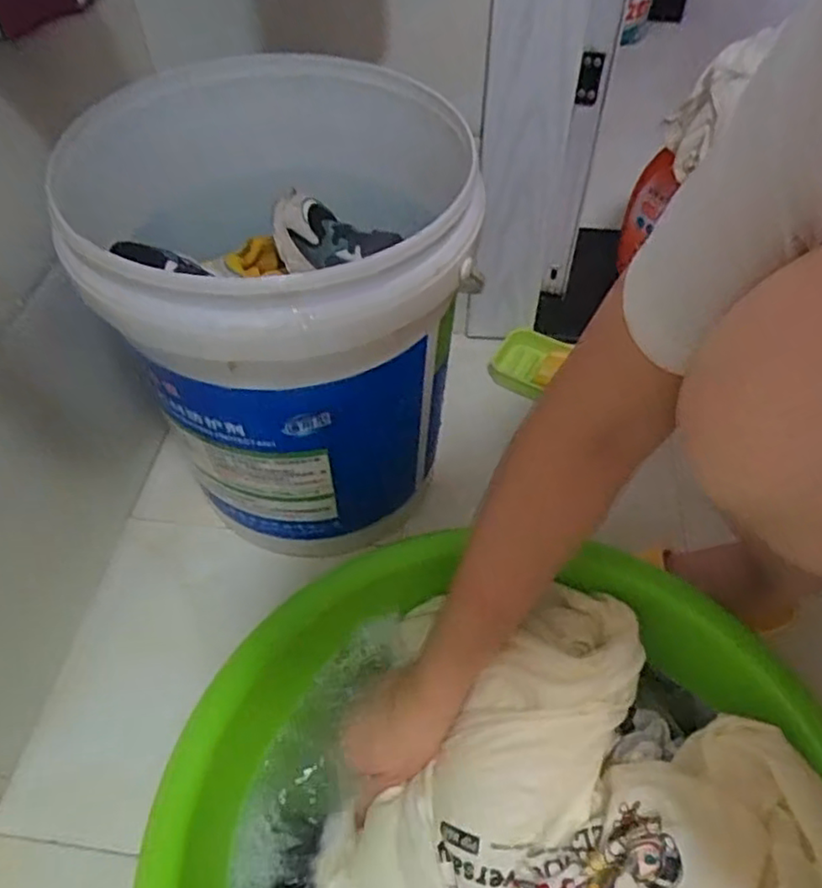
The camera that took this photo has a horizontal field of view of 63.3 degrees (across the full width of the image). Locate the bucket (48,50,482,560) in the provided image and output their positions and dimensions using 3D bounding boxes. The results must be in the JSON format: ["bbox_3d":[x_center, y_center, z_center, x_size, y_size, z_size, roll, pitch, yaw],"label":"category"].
[{"bbox_3d":[-0.097,-0.100,0.589,0.270,0.336,0.263,0,53,0],"label":"bucket"}]

